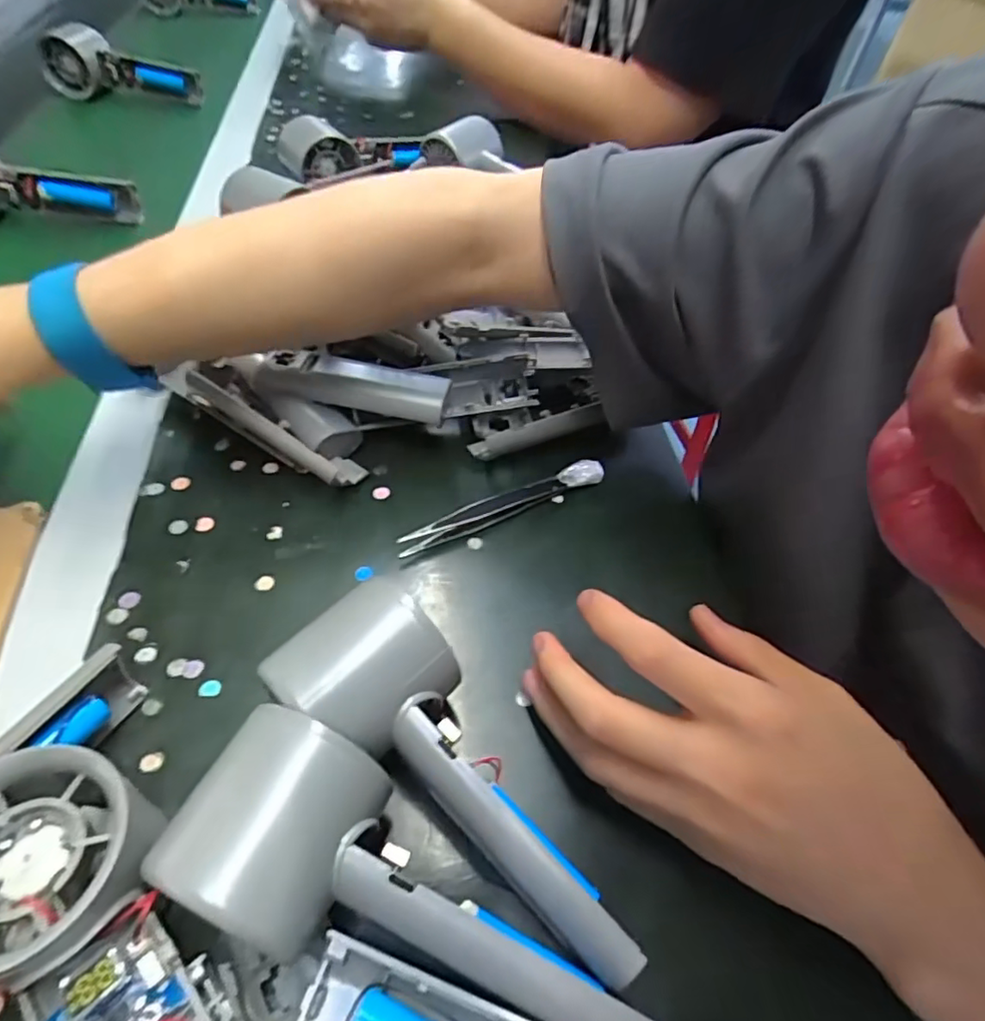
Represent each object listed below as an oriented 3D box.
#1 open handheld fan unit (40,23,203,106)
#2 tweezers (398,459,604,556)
[{"bbox_3d":[-0.411,-0.493,0.656,0.161,0.057,0.040,6,51,-1],"label":"open handheld fan unit"},{"bbox_3d":[0.007,-0.003,0.321,0.121,0.013,0.014,-20,57,-21],"label":"tweezers"}]

